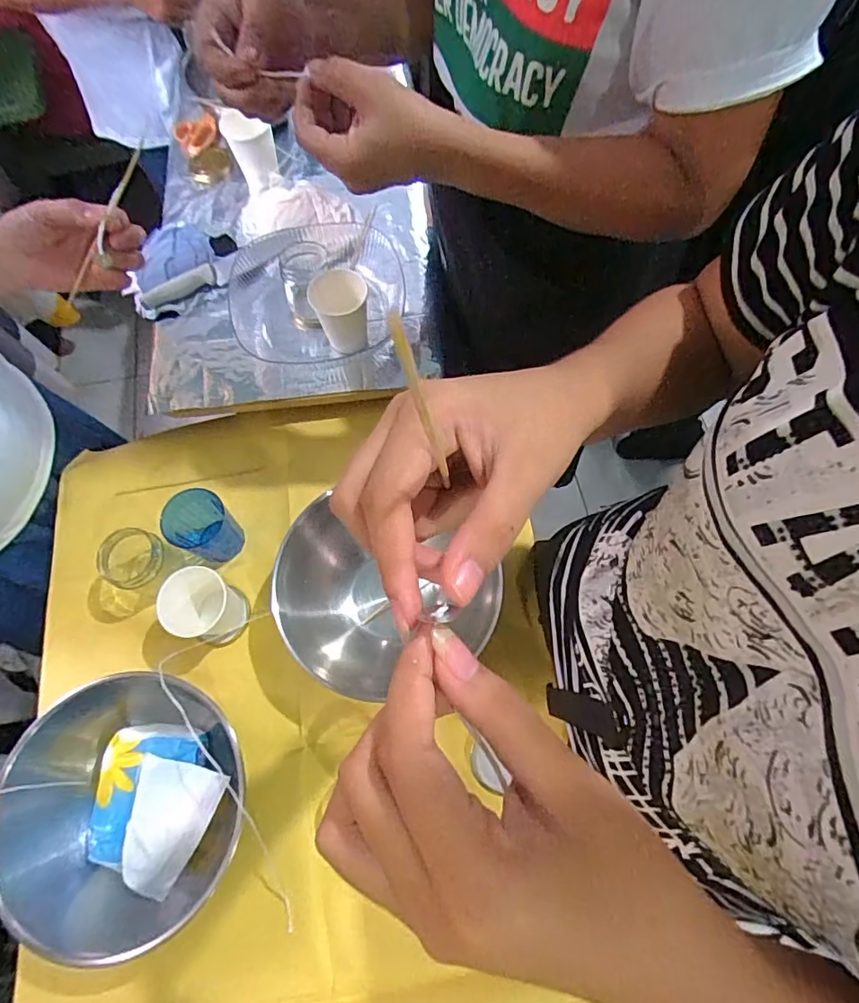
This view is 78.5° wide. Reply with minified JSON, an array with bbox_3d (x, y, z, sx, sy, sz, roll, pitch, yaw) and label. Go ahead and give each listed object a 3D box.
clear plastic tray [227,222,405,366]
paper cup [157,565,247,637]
[{"bbox_3d":[-0.158,-0.300,0.736,0.241,0.046,0.186,-16,70,-4],"label":"clear plastic tray"},{"bbox_3d":[-0.262,0.117,0.605,0.077,0.077,0.073,-1,69,2],"label":"paper cup"}]

